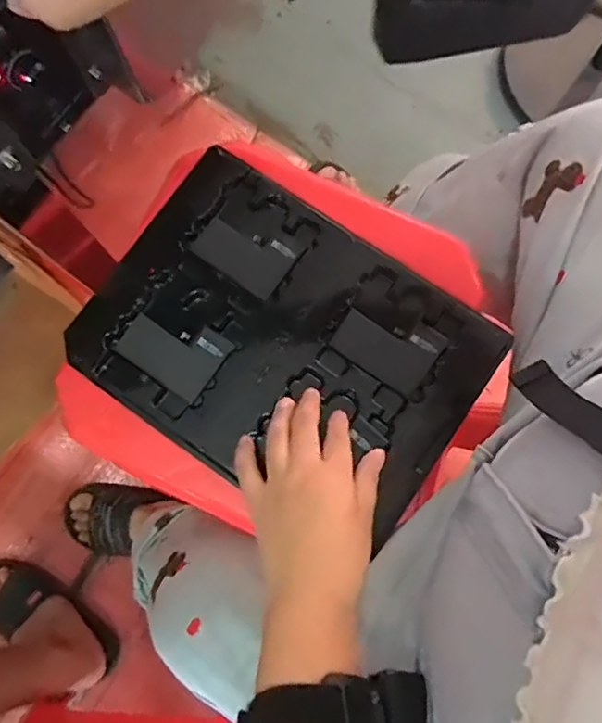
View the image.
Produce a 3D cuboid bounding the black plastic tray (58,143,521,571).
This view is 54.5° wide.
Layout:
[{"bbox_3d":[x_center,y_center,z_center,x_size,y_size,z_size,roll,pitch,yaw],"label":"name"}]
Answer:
[{"bbox_3d":[-0.014,-0.015,0.464,0.291,0.025,0.217,34,82,6],"label":"black plastic tray"}]

